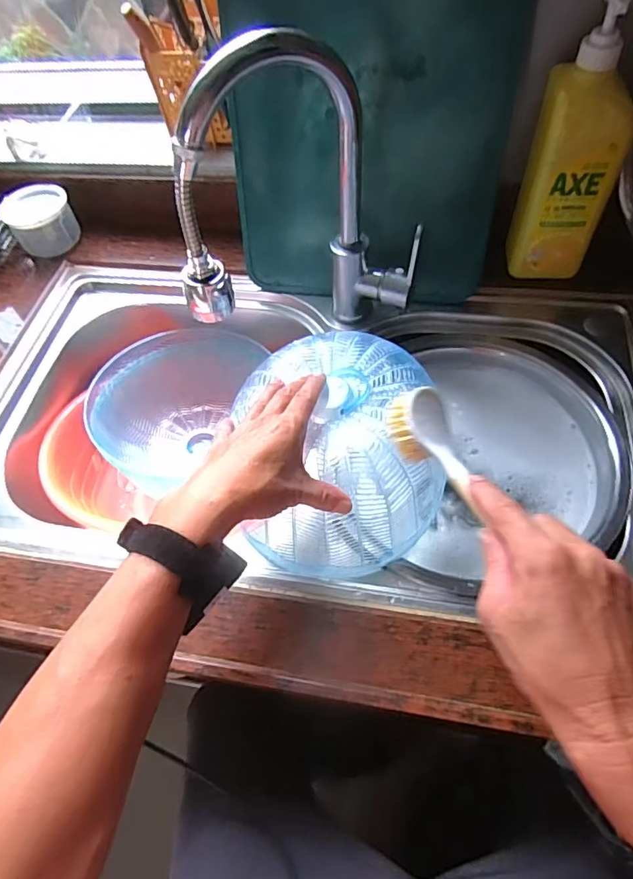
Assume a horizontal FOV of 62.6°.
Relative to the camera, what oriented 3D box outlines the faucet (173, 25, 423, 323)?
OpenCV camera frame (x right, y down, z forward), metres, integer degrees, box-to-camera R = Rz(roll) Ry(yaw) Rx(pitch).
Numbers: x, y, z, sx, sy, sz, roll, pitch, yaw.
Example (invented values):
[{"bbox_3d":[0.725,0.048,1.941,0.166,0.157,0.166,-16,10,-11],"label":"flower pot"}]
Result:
[{"bbox_3d":[-0.018,-0.212,0.515,0.247,0.302,0.068,-17,57,-6],"label":"faucet"}]

